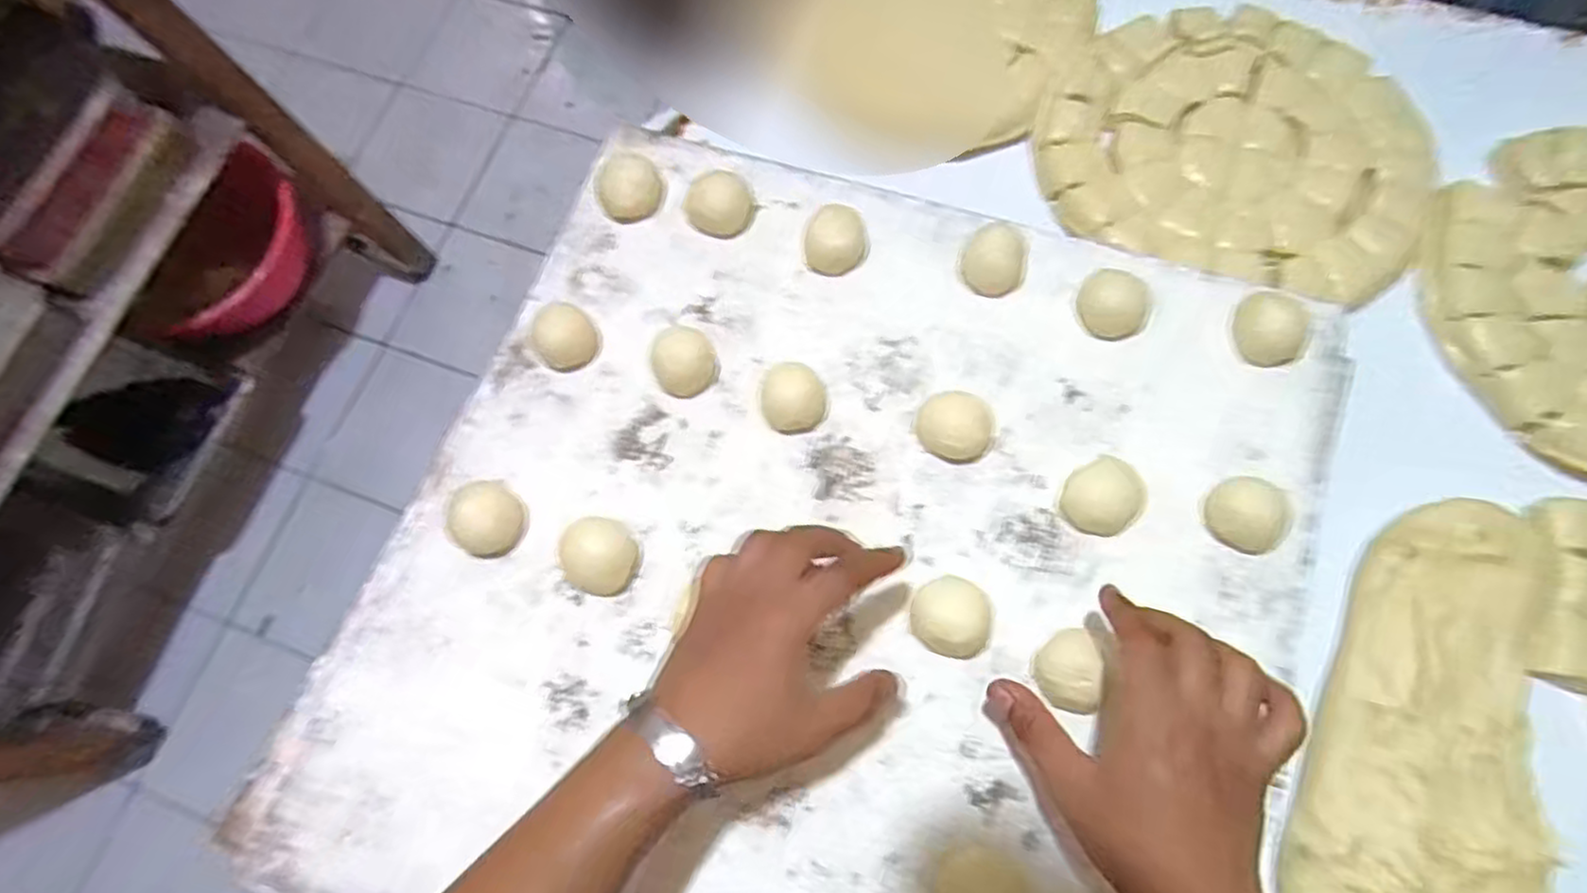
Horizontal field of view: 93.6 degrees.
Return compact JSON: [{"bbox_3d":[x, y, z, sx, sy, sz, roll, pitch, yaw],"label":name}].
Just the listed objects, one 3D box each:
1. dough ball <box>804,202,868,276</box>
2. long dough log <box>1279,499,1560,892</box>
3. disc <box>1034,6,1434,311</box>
[{"bbox_3d":[0.031,-0.152,0.545,0.044,0.028,0.045,-1,73,3],"label":"dough ball"},{"bbox_3d":[0.421,0.203,0.487,0.139,0.037,0.351,23,76,10],"label":"long dough log"},{"bbox_3d":[0.373,-0.263,0.636,0.306,0.024,0.261,18,75,8],"label":"disc"}]

